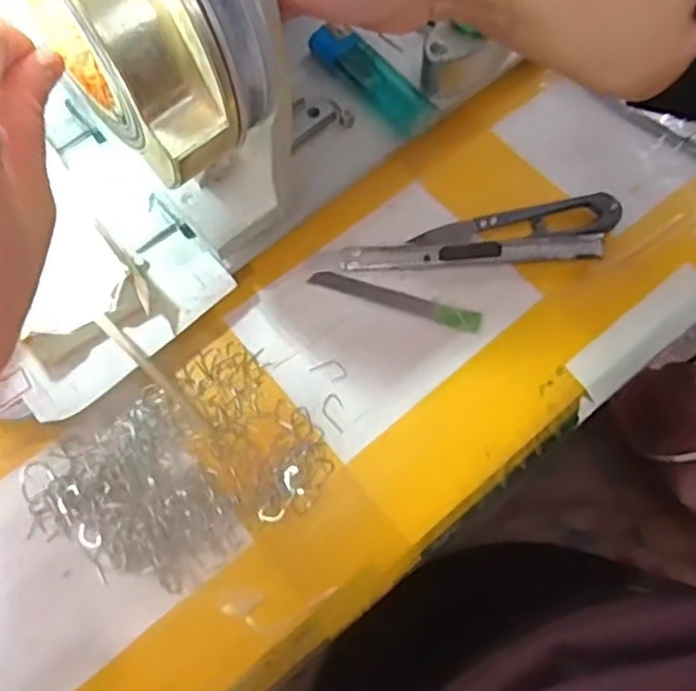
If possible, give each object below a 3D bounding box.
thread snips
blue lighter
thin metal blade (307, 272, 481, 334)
[{"bbox_3d":[0.082,-0.061,0.342,0.100,0.013,0.024,-5,69,-1],"label":"thread snips"},{"bbox_3d":[0.012,-0.135,0.353,0.022,0.009,0.076,-40,73,-13],"label":"blue lighter"},{"bbox_3d":[0.022,-0.021,0.332,0.082,0.004,0.011,16,68,8],"label":"thin metal blade"}]

